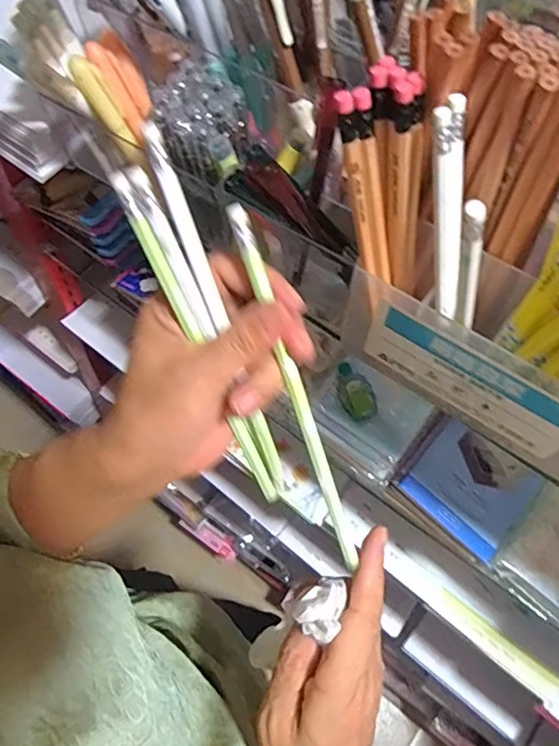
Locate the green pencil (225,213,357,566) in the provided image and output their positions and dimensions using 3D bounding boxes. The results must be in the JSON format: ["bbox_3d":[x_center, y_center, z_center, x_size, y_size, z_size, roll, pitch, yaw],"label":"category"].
[{"bbox_3d":[0.009,0.015,0.263,0.008,0.004,0.190,-22,108,-11],"label":"green pencil"}]

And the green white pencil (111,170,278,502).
[{"bbox_3d":[-0.035,-0.004,0.272,0.008,0.189,0.009,-30,31,-14],"label":"green white pencil"}]

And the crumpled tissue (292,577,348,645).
[{"bbox_3d":[0.022,0.117,0.279,0.022,0.019,0.030,29,67,13],"label":"crumpled tissue"}]

